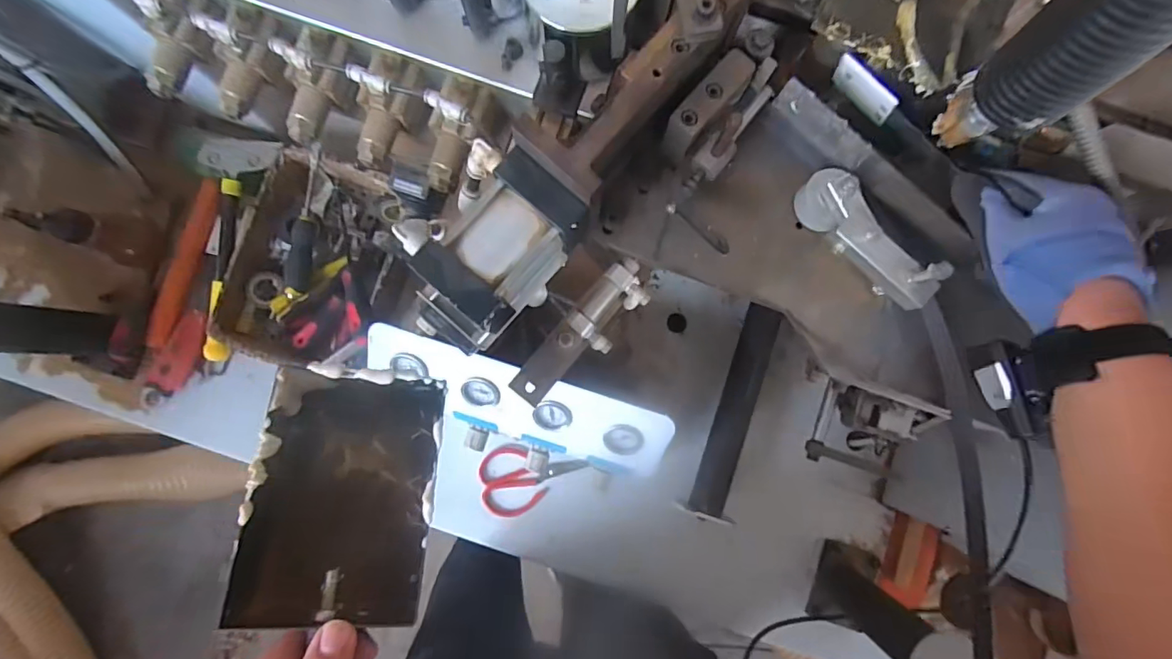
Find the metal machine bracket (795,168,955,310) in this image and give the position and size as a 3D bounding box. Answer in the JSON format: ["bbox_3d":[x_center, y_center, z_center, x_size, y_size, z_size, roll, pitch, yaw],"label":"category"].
[{"bbox_3d":[0.230,-0.074,0.424,0.046,0.049,0.130,-40,88,-3],"label":"metal machine bracket"}]

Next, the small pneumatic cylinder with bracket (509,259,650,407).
[{"bbox_3d":[-0.002,0.007,0.481,0.046,0.049,0.161,42,86,2],"label":"small pneumatic cylinder with bracket"}]

